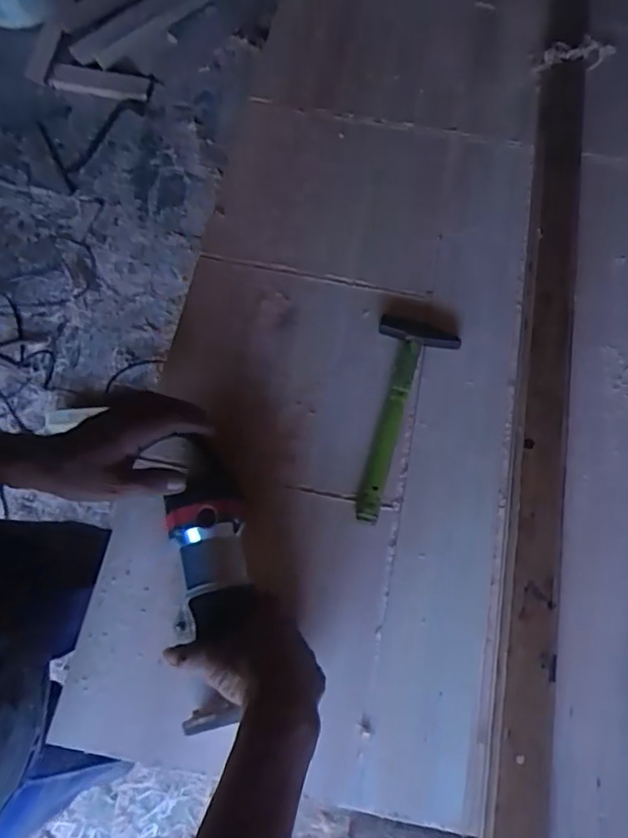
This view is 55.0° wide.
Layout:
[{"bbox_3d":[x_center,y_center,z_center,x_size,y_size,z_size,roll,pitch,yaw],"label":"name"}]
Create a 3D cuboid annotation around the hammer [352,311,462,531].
[{"bbox_3d":[0.092,0.000,0.659,0.086,0.017,0.237,15,70,5],"label":"hammer"}]

